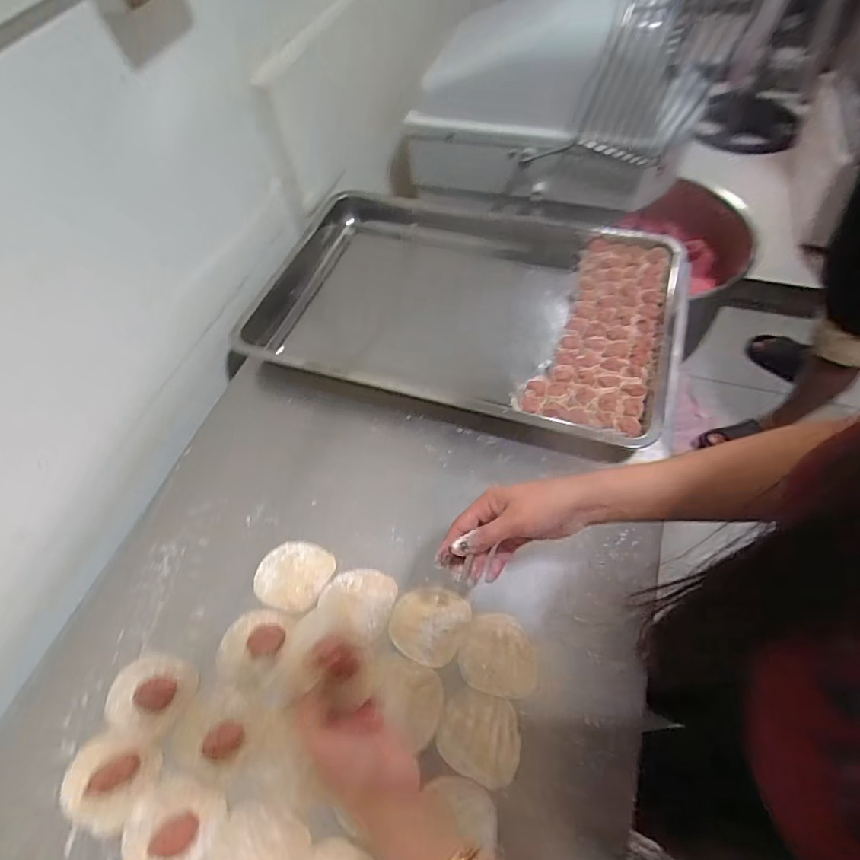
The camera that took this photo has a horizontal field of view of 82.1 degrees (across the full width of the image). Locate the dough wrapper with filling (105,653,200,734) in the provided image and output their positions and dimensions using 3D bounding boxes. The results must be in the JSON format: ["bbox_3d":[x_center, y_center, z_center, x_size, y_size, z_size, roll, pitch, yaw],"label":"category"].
[{"bbox_3d":[-0.286,0.267,0.504,0.087,0.011,0.069,1,57,5],"label":"dough wrapper with filling"}]

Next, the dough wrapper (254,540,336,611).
[{"bbox_3d":[-0.157,0.163,0.563,0.083,0.004,0.075,18,60,15],"label":"dough wrapper"}]

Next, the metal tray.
[{"bbox_3d":[0.040,-0.188,0.748,0.619,0.066,0.392,13,59,13],"label":"metal tray"}]

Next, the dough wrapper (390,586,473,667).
[{"bbox_3d":[-0.002,0.204,0.523,0.076,0.004,0.076,-2,57,3],"label":"dough wrapper"}]

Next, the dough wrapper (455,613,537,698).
[{"bbox_3d":[0.069,0.226,0.501,0.076,0.004,0.073,-2,57,3],"label":"dough wrapper"}]

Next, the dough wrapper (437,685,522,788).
[{"bbox_3d":[0.046,0.287,0.465,0.075,0.004,0.069,13,57,18],"label":"dough wrapper"}]

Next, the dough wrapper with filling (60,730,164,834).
[{"bbox_3d":[-0.303,0.326,0.467,0.077,0.011,0.078,-2,57,3],"label":"dough wrapper with filling"}]

